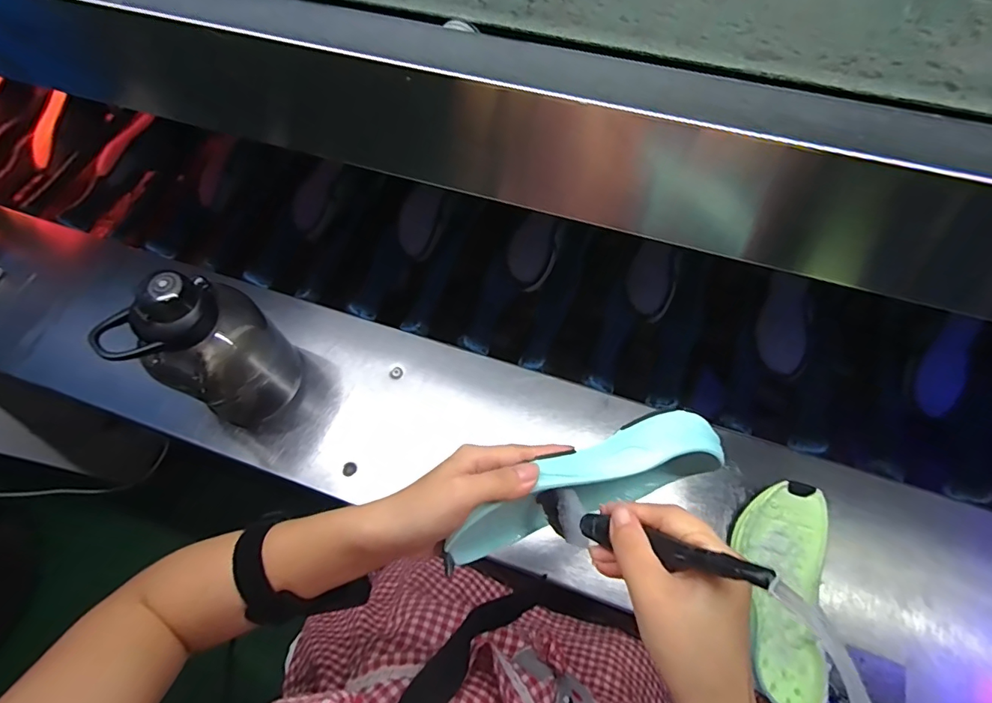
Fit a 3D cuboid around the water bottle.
[{"bbox_3d":[-0.320,0.007,0.551,0.097,0.220,0.105,-1,68,2],"label":"water bottle"}]

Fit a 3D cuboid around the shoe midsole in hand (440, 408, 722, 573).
[{"bbox_3d":[0.059,0.098,0.341,0.201,0.078,0.048,-28,70,5],"label":"shoe midsole in hand"}]

